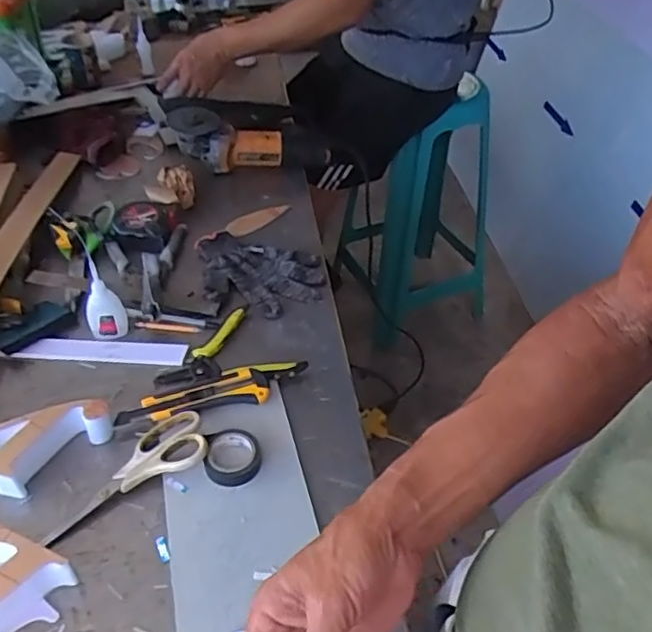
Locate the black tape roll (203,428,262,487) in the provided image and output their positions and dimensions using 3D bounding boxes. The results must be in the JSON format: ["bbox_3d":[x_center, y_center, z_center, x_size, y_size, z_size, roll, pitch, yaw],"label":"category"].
[{"bbox_3d":[-0.096,0.144,0.645,0.056,0.022,0.060,0,42,0],"label":"black tape roll"}]

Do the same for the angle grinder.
[{"bbox_3d":[-0.134,-0.301,1.097,0.274,0.084,0.093,1,40,-23],"label":"angle grinder"}]

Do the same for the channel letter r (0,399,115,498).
[{"bbox_3d":[-0.294,0.128,0.645,0.132,0.045,0.068,-34,52,-32],"label":"channel letter r"}]

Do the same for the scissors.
[{"bbox_3d":[-0.204,0.156,0.634,0.174,0.010,0.073,-28,42,-16],"label":"scissors"}]

